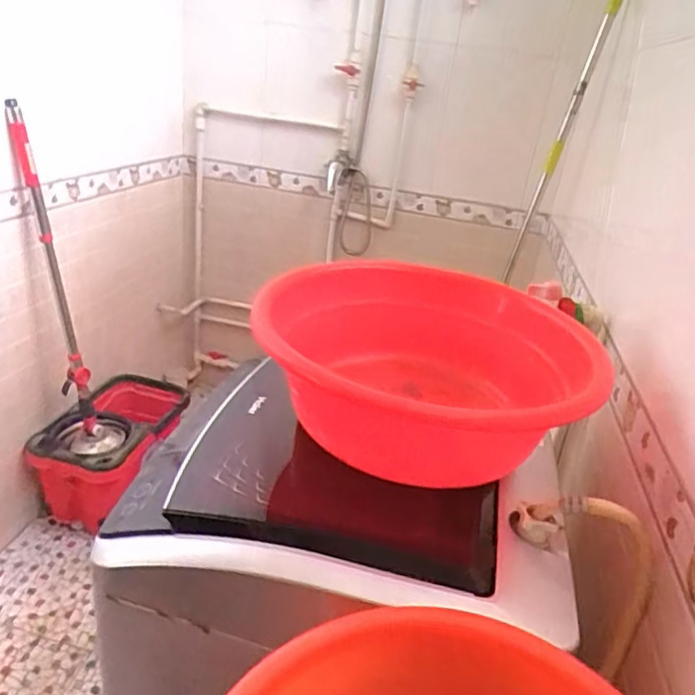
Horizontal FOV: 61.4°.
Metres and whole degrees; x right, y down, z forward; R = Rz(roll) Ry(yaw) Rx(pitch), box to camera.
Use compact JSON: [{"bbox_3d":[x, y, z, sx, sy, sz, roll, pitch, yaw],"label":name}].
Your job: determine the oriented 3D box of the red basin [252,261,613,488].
[{"bbox_3d":[0.081,0.026,0.710,0.384,0.134,0.378,11,25,7],"label":"red basin"}]

